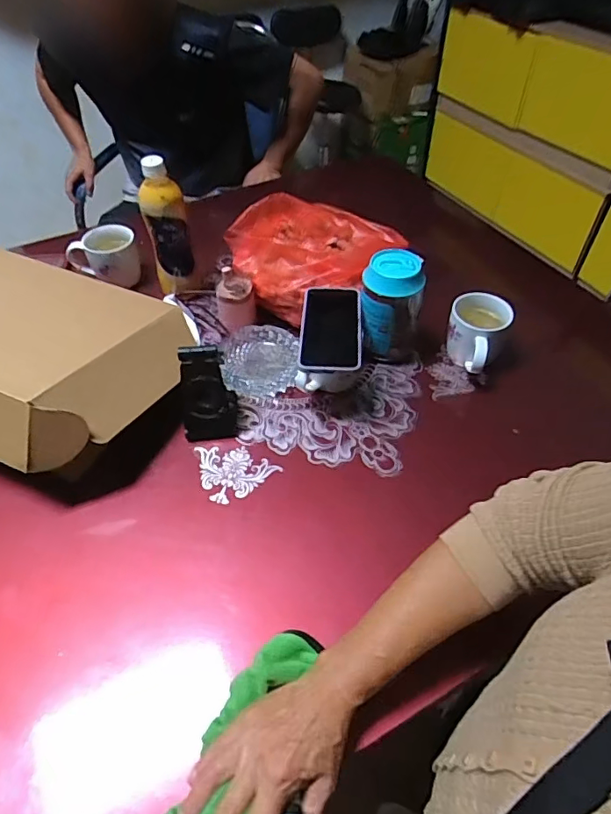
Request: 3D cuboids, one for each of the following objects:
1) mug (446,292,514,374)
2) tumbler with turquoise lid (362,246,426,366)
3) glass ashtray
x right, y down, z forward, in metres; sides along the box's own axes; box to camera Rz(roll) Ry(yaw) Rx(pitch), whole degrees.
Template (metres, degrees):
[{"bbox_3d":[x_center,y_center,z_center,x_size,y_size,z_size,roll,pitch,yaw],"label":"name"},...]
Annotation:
[{"bbox_3d":[0.233,-0.094,0.717,0.076,0.089,0.102,19,52,16],"label":"mug"},{"bbox_3d":[0.120,-0.142,0.722,0.080,0.146,0.082,0,49,0],"label":"tumbler with turquoise lid"},{"bbox_3d":[-0.067,-0.067,0.743,0.110,0.032,0.123,-3,49,-2],"label":"glass ashtray"}]

